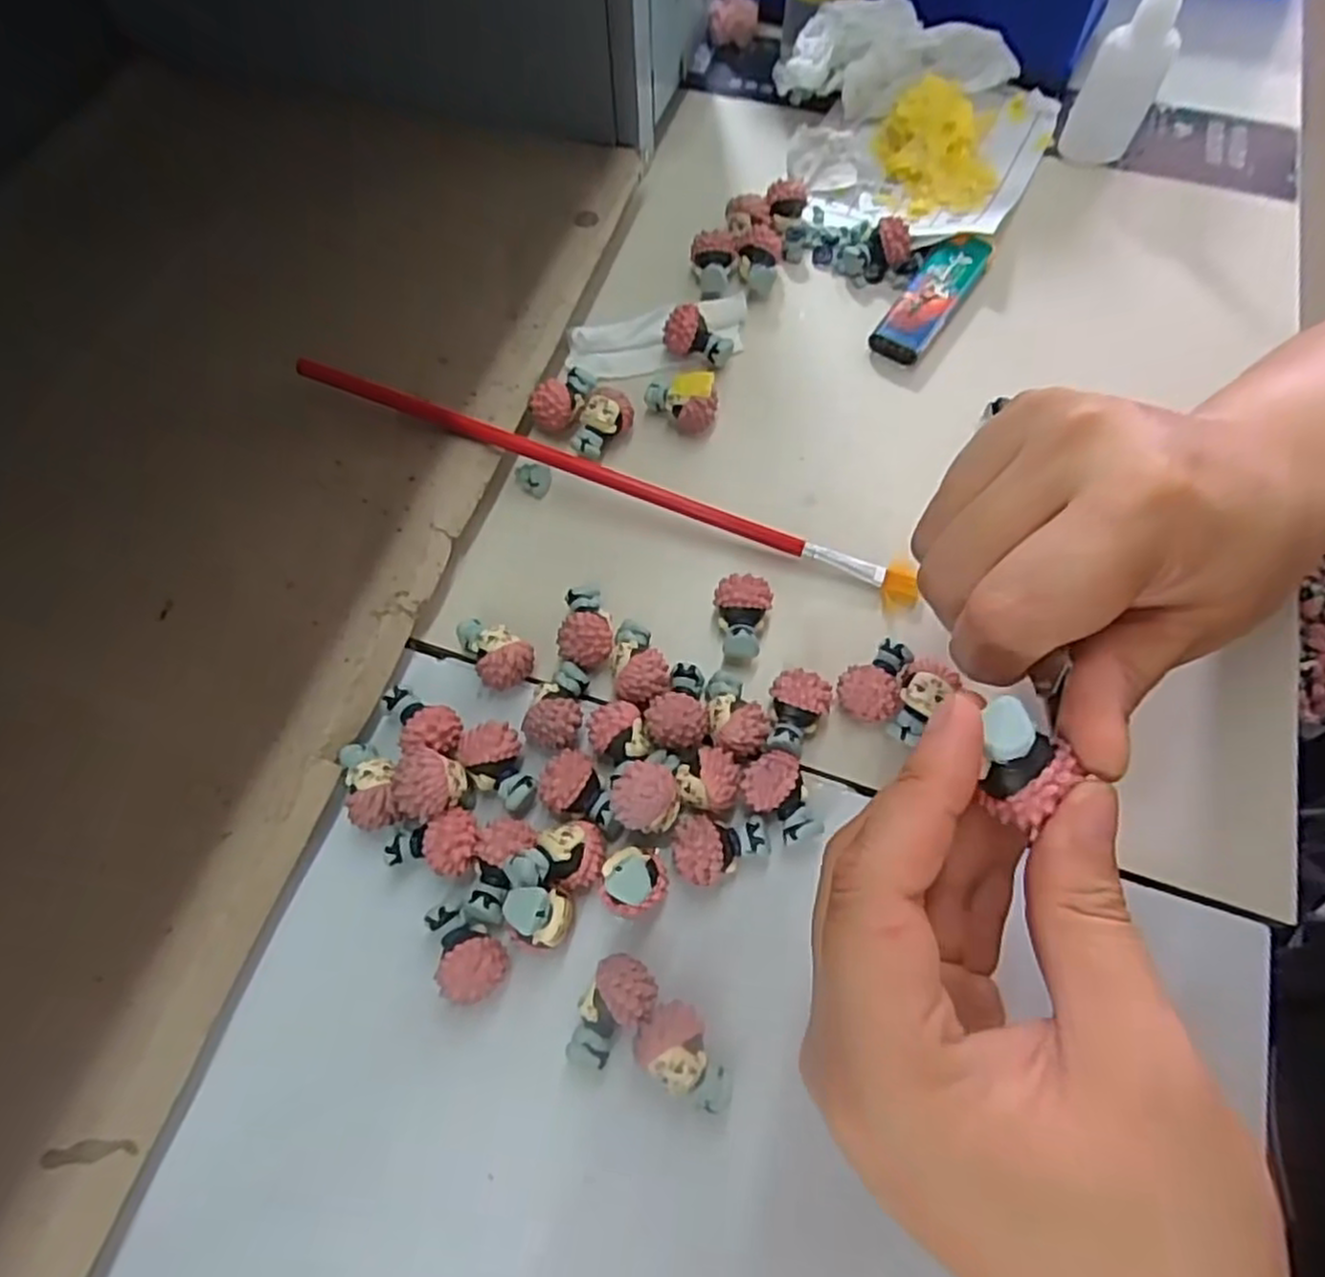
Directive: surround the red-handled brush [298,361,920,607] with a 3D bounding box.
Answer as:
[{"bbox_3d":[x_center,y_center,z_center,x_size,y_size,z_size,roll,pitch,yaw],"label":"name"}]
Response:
[{"bbox_3d":[-0.024,-0.063,0.284,0.246,0.010,0.013,21,68,6],"label":"red-handled brush"}]

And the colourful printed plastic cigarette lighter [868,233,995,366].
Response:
[{"bbox_3d":[0.117,-0.149,0.326,0.025,0.011,0.074,33,69,11],"label":"colourful printed plastic cigarette lighter"}]

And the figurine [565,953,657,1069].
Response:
[{"bbox_3d":[-0.014,0.105,0.209,0.018,0.019,0.030,26,68,8],"label":"figurine"}]

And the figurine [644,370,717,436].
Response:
[{"bbox_3d":[0.007,-0.094,0.299,0.029,0.021,0.016,8,67,1],"label":"figurine"}]

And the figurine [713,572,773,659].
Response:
[{"bbox_3d":[0.026,-0.006,0.262,0.019,0.017,0.029,12,67,2],"label":"figurine"}]

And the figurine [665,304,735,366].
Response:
[{"bbox_3d":[0.015,-0.126,0.315,0.029,0.019,0.013,20,67,6],"label":"figurine"}]

